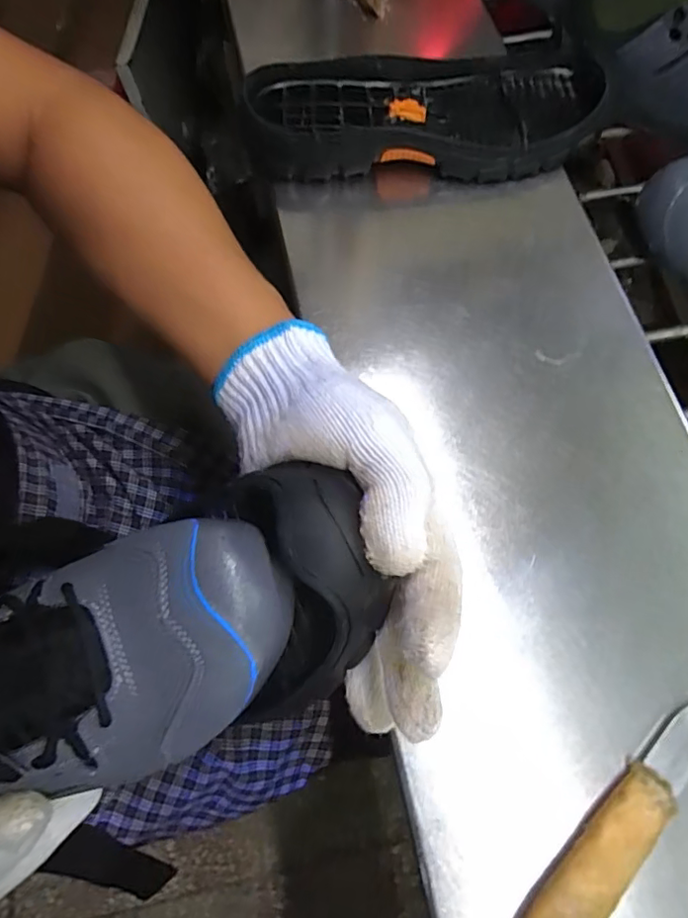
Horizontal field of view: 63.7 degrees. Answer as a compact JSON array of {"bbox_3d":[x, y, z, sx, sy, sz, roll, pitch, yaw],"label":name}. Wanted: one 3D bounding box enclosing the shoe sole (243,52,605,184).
[{"bbox_3d":[0.071,-0.275,0.446,0.284,0.042,0.107,-9,69,-3],"label":"shoe sole"}]

